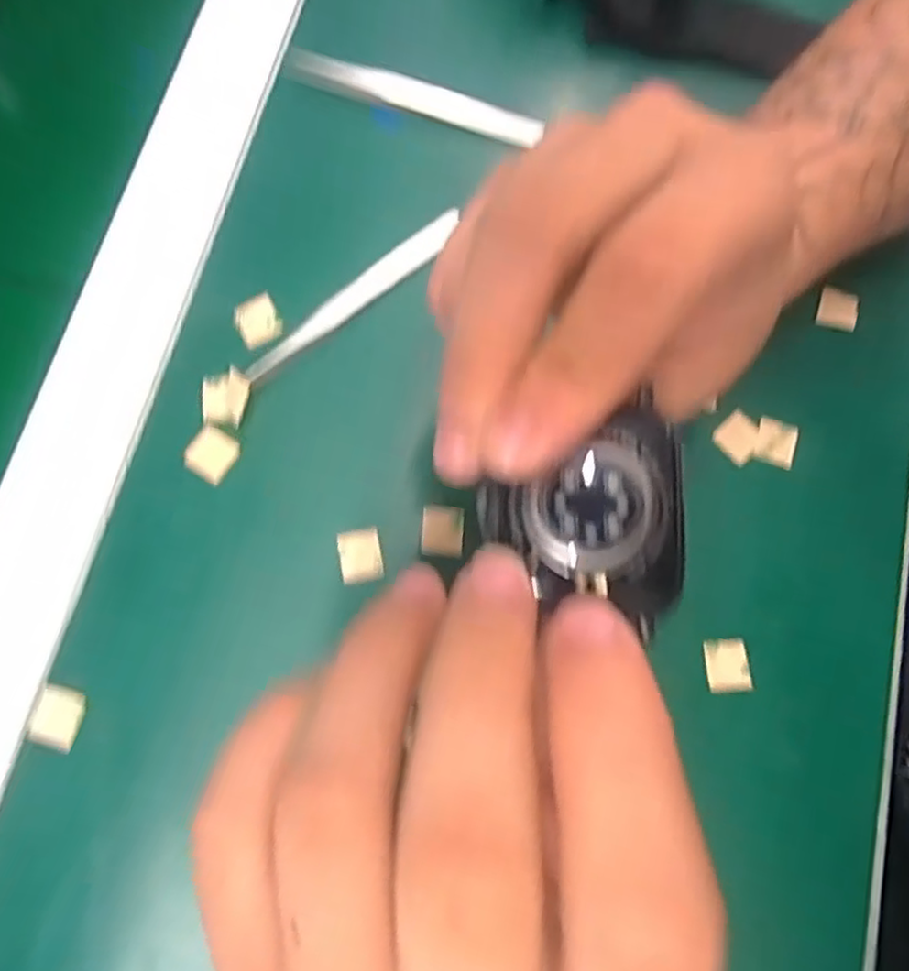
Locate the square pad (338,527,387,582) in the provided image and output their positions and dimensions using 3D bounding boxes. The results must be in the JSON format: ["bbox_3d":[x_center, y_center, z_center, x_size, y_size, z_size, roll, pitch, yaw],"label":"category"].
[{"bbox_3d":[-0.035,0.025,0.256,0.015,0.004,0.020,-11,77,-4],"label":"square pad"}]

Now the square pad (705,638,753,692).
[{"bbox_3d":[0.100,0.065,0.252,0.015,0.004,0.018,-4,77,-2],"label":"square pad"}]

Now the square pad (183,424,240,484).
[{"bbox_3d":[-0.092,-0.012,0.262,0.017,0.004,0.018,32,78,6],"label":"square pad"}]

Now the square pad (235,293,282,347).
[{"bbox_3d":[-0.078,-0.066,0.276,0.017,0.004,0.020,-31,79,-8],"label":"square pad"}]

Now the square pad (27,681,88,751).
[{"bbox_3d":[-0.137,0.079,0.238,0.016,0.004,0.018,19,77,4],"label":"square pad"}]

